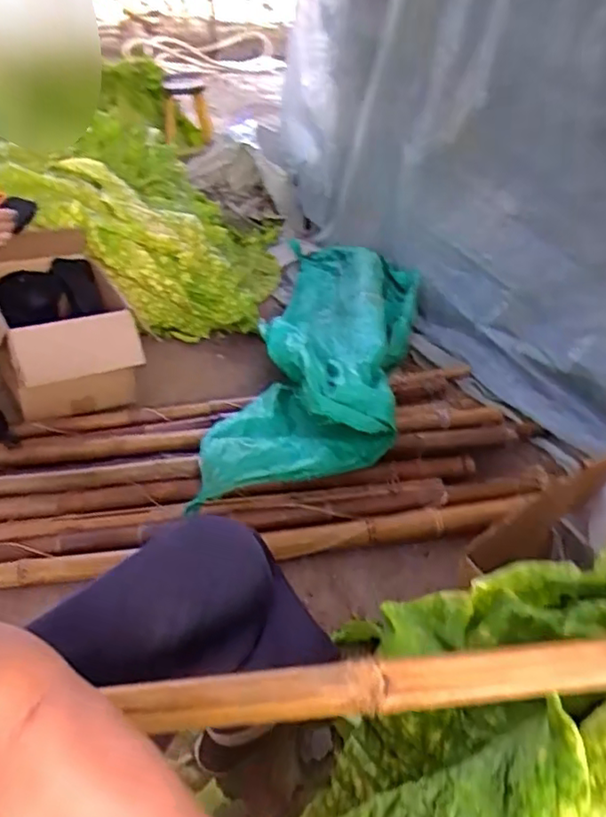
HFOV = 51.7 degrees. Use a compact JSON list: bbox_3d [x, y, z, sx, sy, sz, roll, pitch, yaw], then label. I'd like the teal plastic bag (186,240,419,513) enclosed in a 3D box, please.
[{"bbox_3d":[0.067,-0.176,1.587,0.390,0.168,1.148,7,37,10],"label":"teal plastic bag"}]

